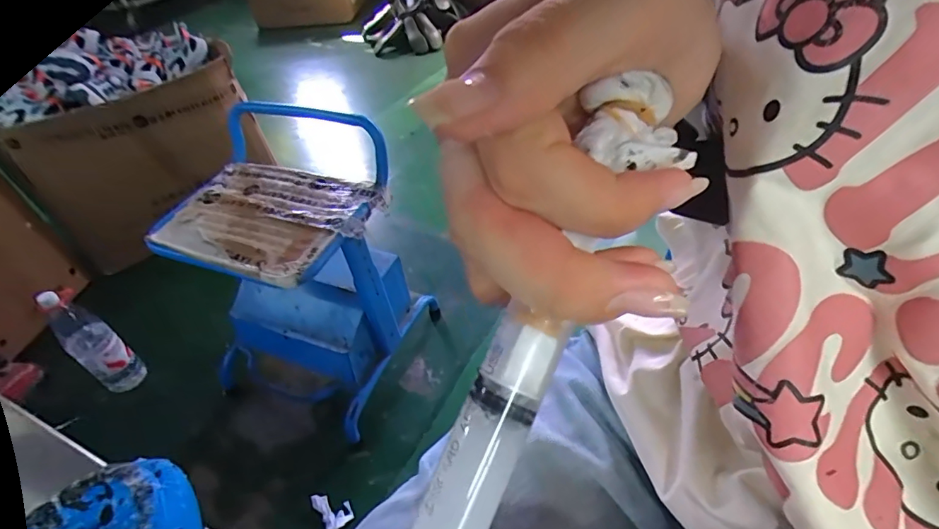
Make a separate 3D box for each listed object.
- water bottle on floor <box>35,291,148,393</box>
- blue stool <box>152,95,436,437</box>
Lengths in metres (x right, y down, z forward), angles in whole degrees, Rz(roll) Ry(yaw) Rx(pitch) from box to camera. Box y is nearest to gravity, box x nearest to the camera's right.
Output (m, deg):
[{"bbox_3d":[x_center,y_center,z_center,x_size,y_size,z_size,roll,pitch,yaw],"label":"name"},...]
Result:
[{"bbox_3d":[-0.878,0.183,1.145,0.083,0.303,0.093,22,51,25],"label":"water bottle on floor"},{"bbox_3d":[-0.364,0.021,1.051,0.413,0.489,0.374,14,48,19],"label":"blue stool"}]

